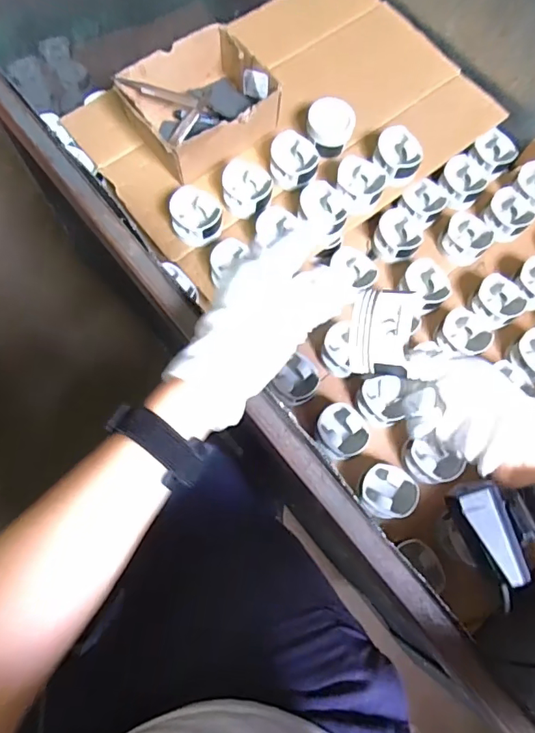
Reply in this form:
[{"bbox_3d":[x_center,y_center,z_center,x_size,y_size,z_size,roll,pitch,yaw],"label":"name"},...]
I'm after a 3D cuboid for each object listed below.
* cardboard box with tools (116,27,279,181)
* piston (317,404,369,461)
[{"bbox_3d":[-0.108,-0.414,0.774,0.207,0.087,0.171,-35,77,-12],"label":"cardboard box with tools"},{"bbox_3d":[0.108,0.097,0.718,0.072,0.047,0.075,1,73,-2],"label":"piston"}]

